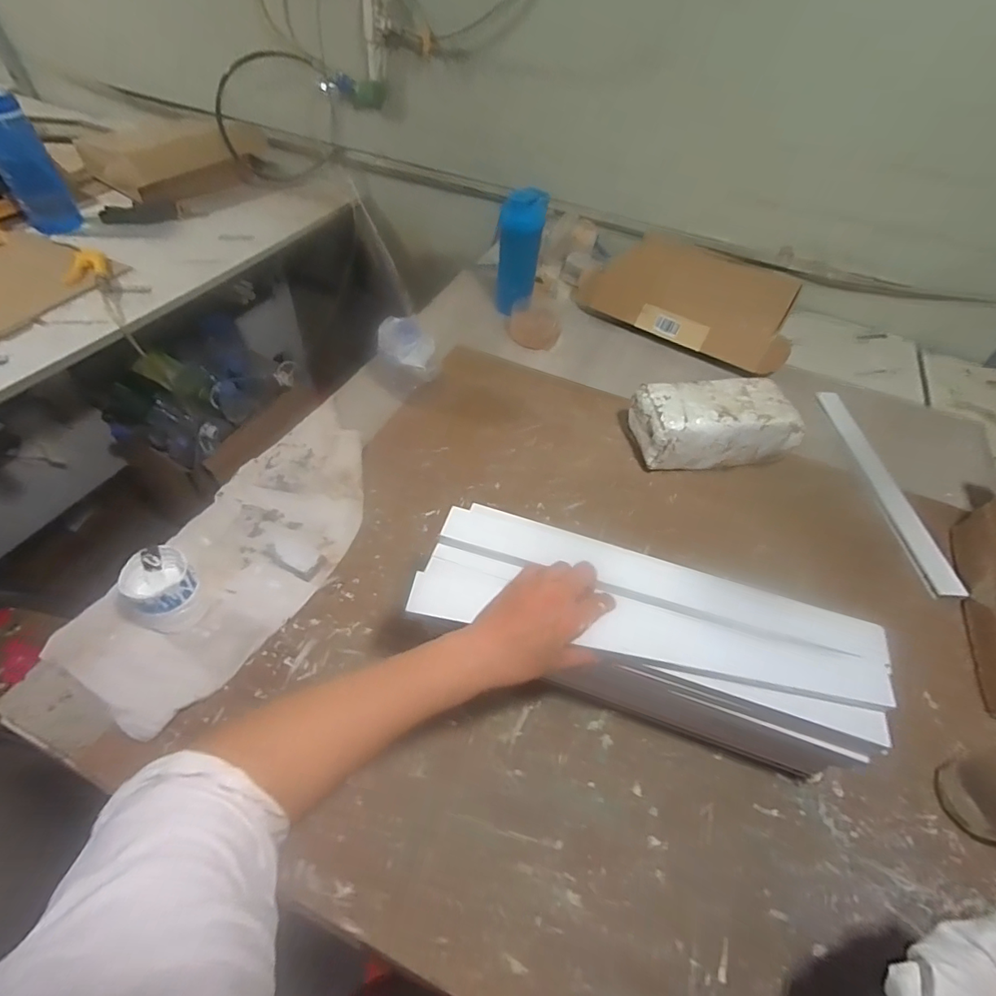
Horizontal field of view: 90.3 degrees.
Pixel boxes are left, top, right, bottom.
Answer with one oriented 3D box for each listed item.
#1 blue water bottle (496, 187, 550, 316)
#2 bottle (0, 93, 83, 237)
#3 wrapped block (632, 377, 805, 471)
[{"bbox_3d":[0.042,-0.470,0.963,0.084,0.215,0.093,6,50,0],"label":"blue water bottle"},{"bbox_3d":[-1.016,-0.724,1.060,0.083,0.236,0.102,38,57,23],"label":"bottle"},{"bbox_3d":[0.340,-0.113,0.798,0.235,0.116,0.107,-3,51,-9],"label":"wrapped block"}]

